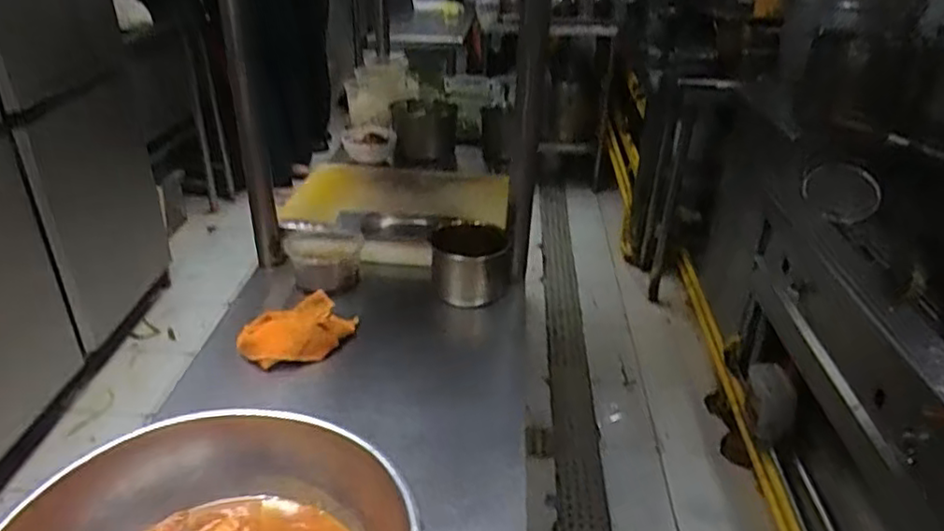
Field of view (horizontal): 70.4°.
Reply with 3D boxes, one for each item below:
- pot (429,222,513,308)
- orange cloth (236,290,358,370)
[{"bbox_3d":[0.000,-0.003,1.050,0.121,0.088,0.125,1,30,-1],"label":"pot"},{"bbox_3d":[-0.229,0.086,0.891,0.095,0.042,0.149,17,34,26],"label":"orange cloth"}]

